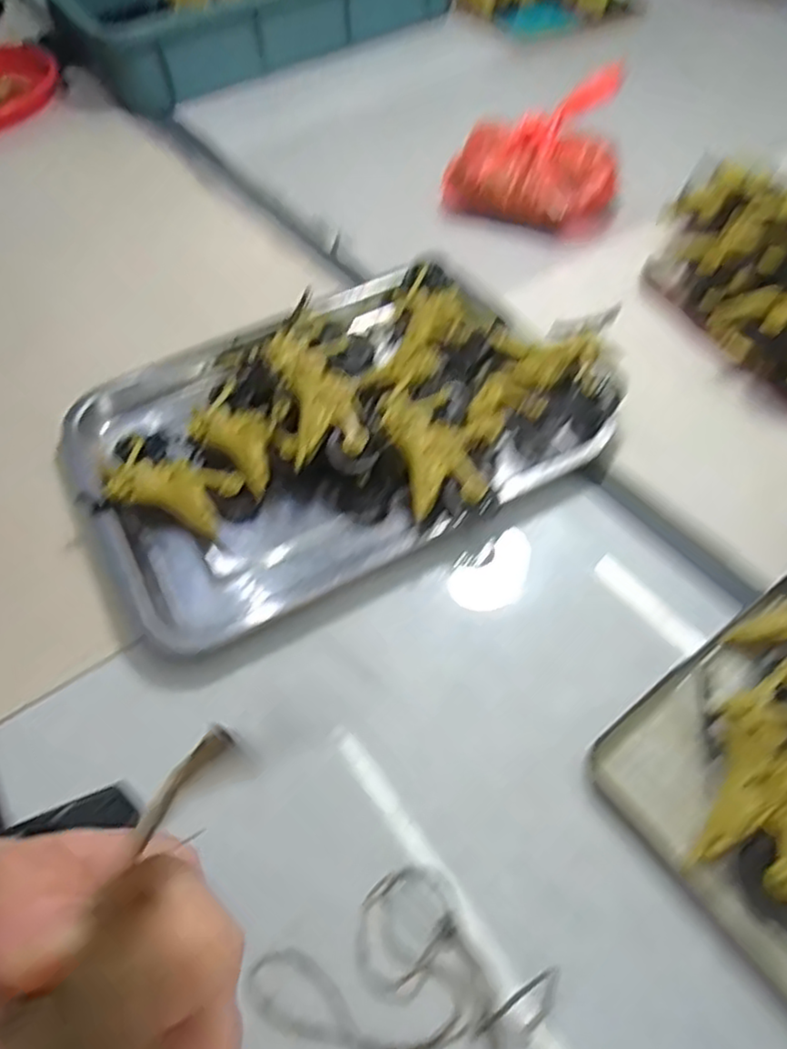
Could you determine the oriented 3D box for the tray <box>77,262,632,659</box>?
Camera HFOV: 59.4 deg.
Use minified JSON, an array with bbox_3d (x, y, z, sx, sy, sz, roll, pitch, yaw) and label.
[{"bbox_3d":[-0.039,-0.084,0.502,0.373,0.056,0.260,-27,57,-14],"label":"tray"}]

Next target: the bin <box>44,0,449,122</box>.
[{"bbox_3d":[-0.222,-0.783,0.986,0.531,0.099,0.357,-33,58,-20],"label":"bin"}]

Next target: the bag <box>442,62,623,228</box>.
[{"bbox_3d":[0.137,-0.356,0.657,0.153,0.093,0.114,14,57,14],"label":"bag"}]

